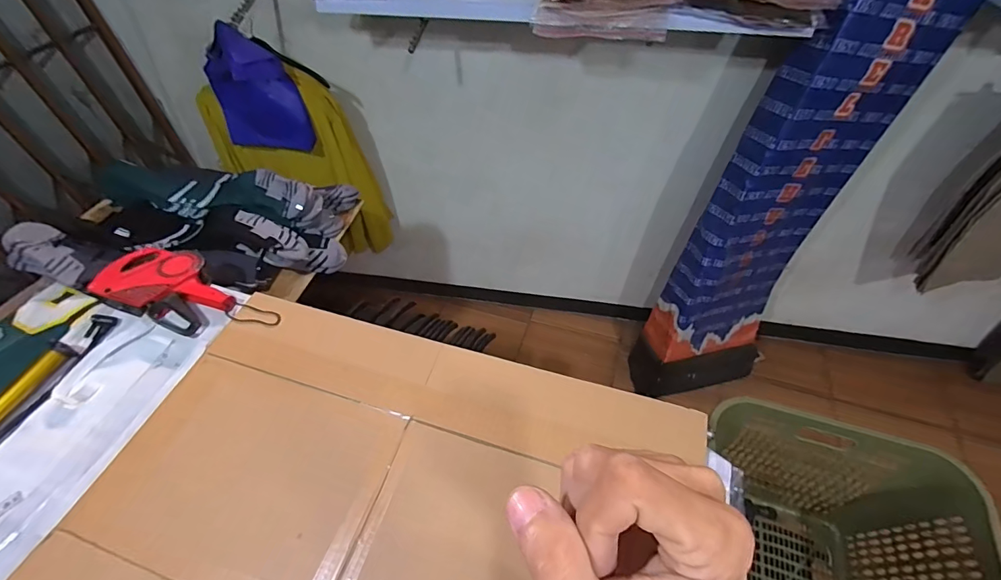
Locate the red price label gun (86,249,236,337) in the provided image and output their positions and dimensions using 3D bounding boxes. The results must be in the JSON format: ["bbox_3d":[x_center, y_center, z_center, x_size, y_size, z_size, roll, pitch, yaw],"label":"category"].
[{"bbox_3d":[-0.562,-0.008,0.734,0.217,0.049,0.131,14,53,12],"label":"red price label gun"}]

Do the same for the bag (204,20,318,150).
[{"bbox_3d":[-0.708,-0.557,1.247,0.240,0.359,0.071,-1,58,-8],"label":"bag"}]

